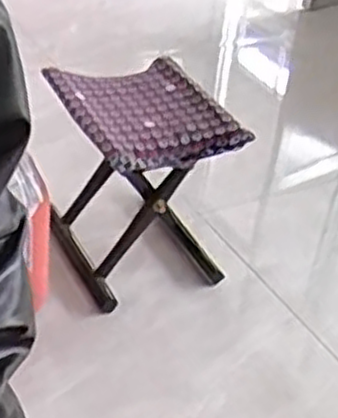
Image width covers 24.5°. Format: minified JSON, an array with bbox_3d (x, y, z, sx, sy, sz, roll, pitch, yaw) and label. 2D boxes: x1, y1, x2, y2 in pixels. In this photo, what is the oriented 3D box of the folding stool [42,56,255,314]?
[{"bbox_3d":[-0.069,-0.054,1.525,0.278,0.357,0.327,-11,39,-25],"label":"folding stool"}]

